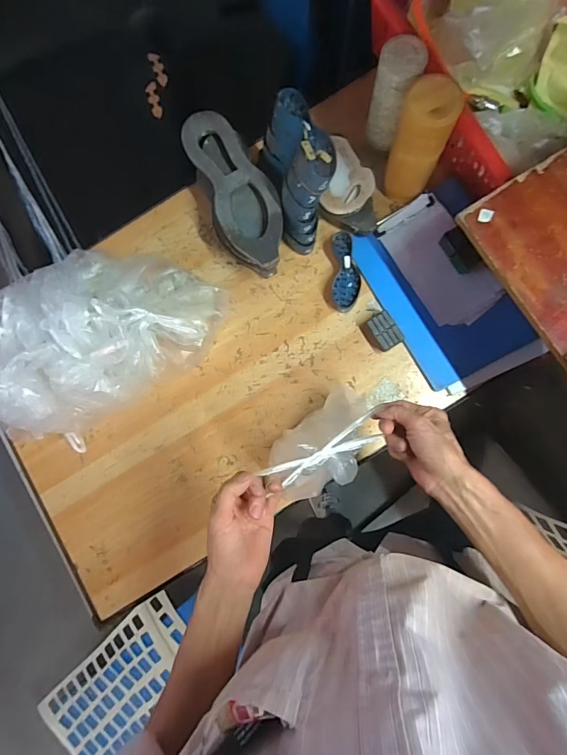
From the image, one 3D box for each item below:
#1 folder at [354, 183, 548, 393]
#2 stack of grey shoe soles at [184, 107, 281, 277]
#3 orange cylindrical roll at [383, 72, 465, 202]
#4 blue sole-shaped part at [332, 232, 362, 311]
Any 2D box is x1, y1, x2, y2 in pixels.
[{"bbox_3d":[0.281,-0.151,0.706,0.204,0.029,0.333,-29,83,11],"label":"folder"},{"bbox_3d":[-0.083,-0.312,0.717,0.112,0.101,0.280,-32,82,1],"label":"stack of grey shoe soles"},{"bbox_3d":[0.211,-0.364,0.639,0.079,0.193,0.068,25,86,7],"label":"orange cylindrical roll"},{"bbox_3d":[0.112,-0.187,0.724,0.049,0.028,0.135,0,84,5],"label":"blue sole-shaped part"}]

